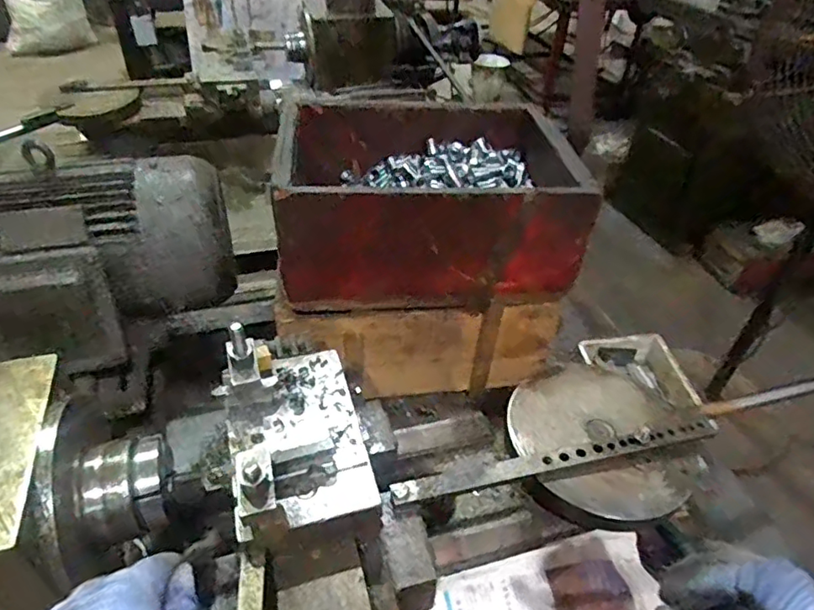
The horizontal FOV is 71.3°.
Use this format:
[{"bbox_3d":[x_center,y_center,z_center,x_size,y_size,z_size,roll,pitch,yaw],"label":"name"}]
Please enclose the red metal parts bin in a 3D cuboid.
[{"bbox_3d":[0.020,-0.130,0.706,0.332,0.154,0.251,-2,41,-8],"label":"red metal parts bin"}]

